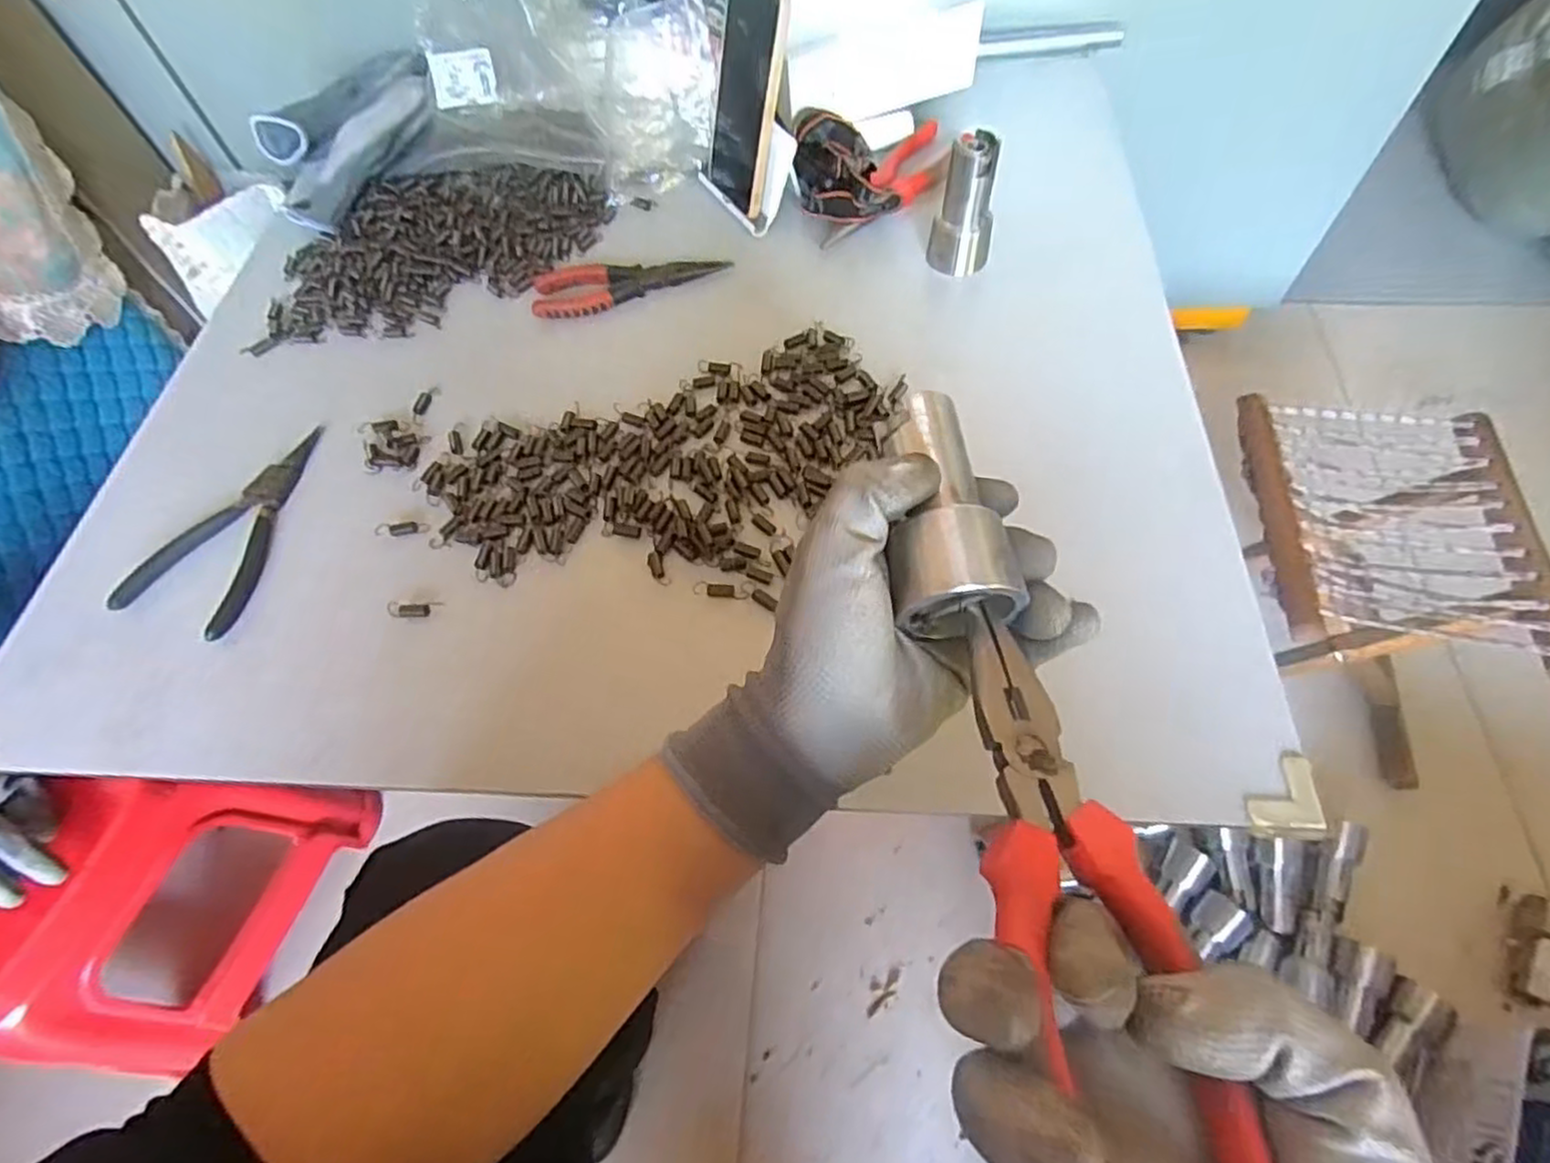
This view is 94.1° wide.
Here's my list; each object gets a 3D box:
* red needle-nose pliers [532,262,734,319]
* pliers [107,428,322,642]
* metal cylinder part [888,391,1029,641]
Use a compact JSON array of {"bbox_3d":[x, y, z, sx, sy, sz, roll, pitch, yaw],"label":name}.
[{"bbox_3d":[-0.121,-0.246,0.594,0.156,0.011,0.052,-6,60,0],"label":"red needle-nose pliers"},{"bbox_3d":[-0.374,-0.044,0.505,0.082,0.010,0.165,14,62,11],"label":"pliers"},{"bbox_3d":[0.068,-0.030,0.290,0.042,0.037,0.099,0,66,3],"label":"metal cylinder part"}]

